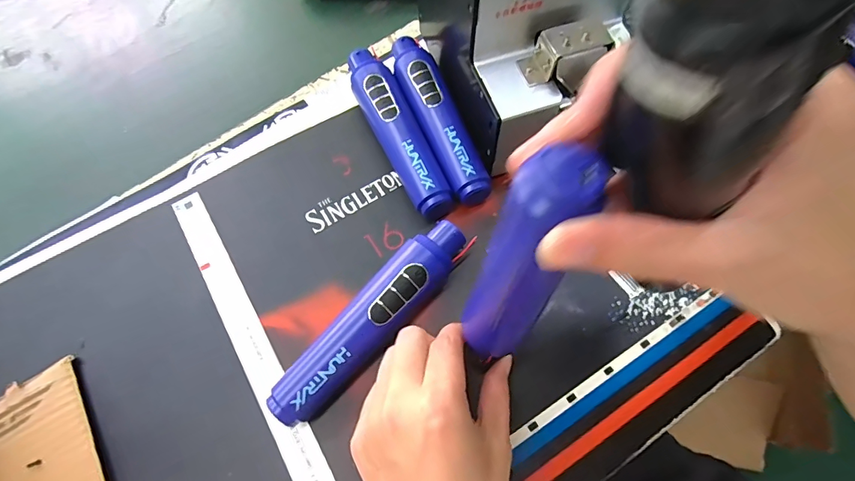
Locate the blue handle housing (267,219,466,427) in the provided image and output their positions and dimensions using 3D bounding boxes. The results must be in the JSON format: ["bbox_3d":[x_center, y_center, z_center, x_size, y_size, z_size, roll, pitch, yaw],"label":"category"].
[{"bbox_3d":[-0.042,0.060,0.307,0.040,0.039,0.158,40,72,20],"label":"blue handle housing"}]

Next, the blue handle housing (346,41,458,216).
[{"bbox_3d":[-0.026,-0.094,0.377,0.036,0.040,0.179,-23,65,-8],"label":"blue handle housing"}]

